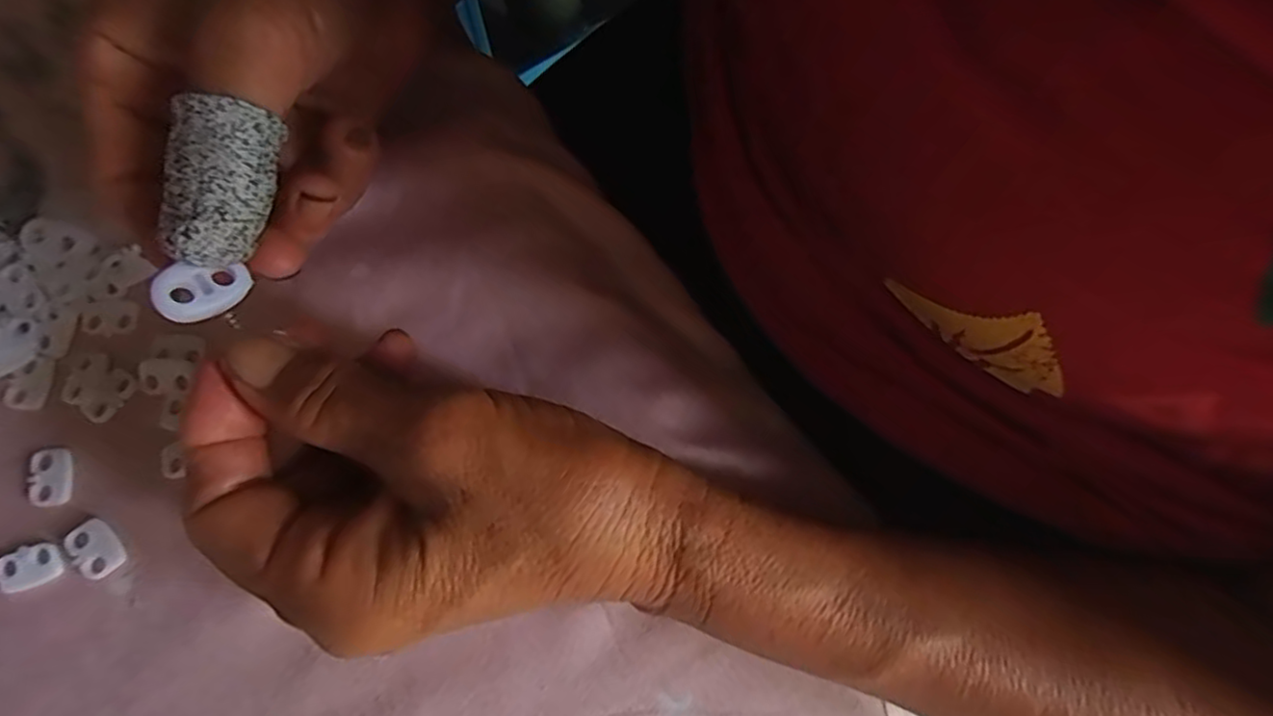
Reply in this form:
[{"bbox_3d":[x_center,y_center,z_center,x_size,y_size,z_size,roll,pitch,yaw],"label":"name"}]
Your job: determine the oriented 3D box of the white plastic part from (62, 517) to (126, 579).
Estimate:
[{"bbox_3d":[-0.173,0.060,0.209,0.019,0.004,0.014,41,79,8],"label":"white plastic part"}]

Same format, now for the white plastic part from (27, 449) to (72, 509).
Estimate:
[{"bbox_3d":[-0.191,0.039,0.213,0.013,0.004,0.018,-3,77,-2],"label":"white plastic part"}]

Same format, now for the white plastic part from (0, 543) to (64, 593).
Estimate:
[{"bbox_3d":[-0.192,0.066,0.207,0.021,0.004,0.012,-13,77,-5],"label":"white plastic part"}]

